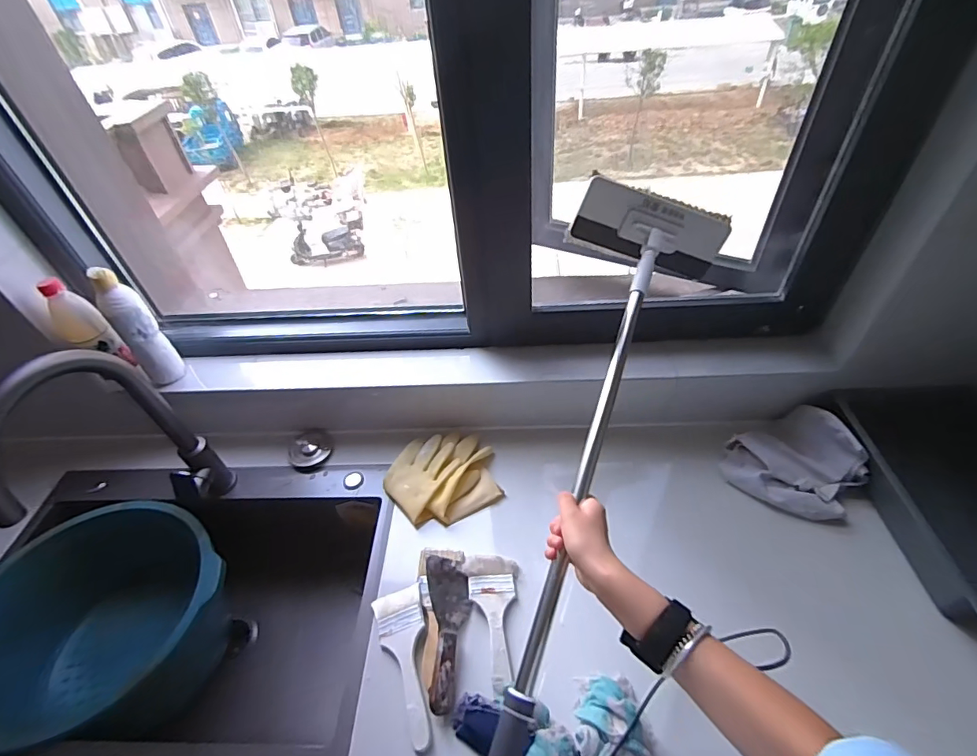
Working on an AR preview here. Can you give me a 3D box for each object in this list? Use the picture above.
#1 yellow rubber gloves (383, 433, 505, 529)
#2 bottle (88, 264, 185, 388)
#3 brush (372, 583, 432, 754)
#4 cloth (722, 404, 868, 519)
[{"bbox_3d":[-0.085,0.177,0.856,0.190,0.030,0.172,-15,47,-9],"label":"yellow rubber gloves"},{"bbox_3d":[-0.621,-0.089,0.835,0.062,0.225,0.053,-34,52,-25],"label":"bottle"},{"bbox_3d":[-0.107,0.388,0.653,0.068,0.015,0.197,-18,47,-12],"label":"brush"},{"bbox_3d":[0.517,0.148,0.798,0.197,0.074,0.172,-16,47,-10],"label":"cloth"}]

